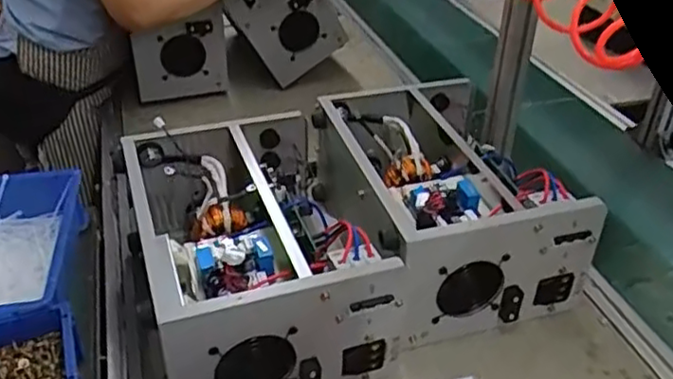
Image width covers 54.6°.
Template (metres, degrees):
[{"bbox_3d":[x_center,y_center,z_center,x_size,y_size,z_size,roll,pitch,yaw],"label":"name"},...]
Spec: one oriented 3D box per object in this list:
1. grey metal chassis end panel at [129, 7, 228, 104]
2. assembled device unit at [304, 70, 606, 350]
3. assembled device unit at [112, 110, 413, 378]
[{"bbox_3d":[-0.307,-0.259,1.286,0.180,0.197,0.026,-13,51,-17],"label":"grey metal chassis end panel"},{"bbox_3d":[0.139,0.018,0.936,0.286,0.176,0.406,-9,37,-13],"label":"assembled device unit"},{"bbox_3d":[-0.103,0.071,0.850,0.313,0.180,0.399,-11,37,-16],"label":"assembled device unit"}]

